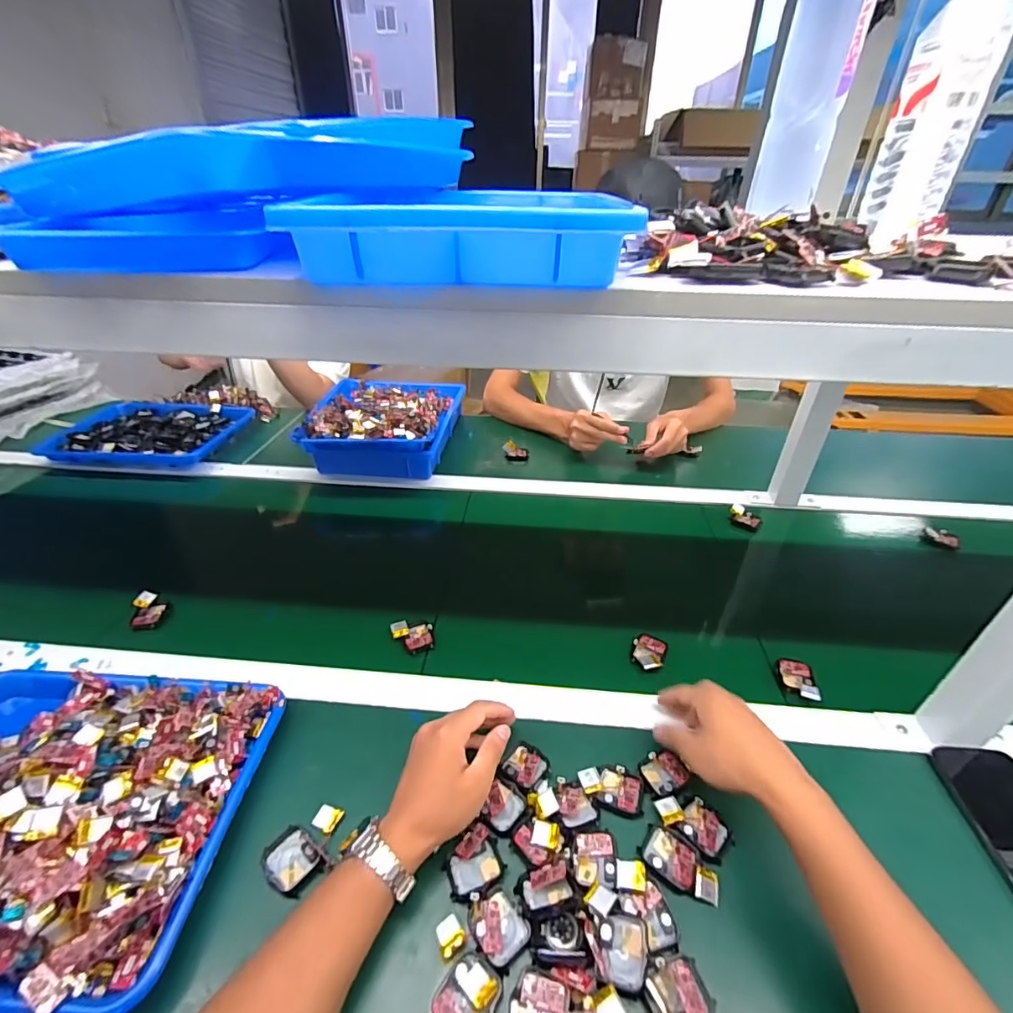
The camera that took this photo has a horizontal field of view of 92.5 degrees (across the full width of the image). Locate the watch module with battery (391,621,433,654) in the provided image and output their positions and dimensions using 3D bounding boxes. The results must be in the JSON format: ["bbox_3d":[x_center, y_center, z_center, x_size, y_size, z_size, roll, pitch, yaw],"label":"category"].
[{"bbox_3d":[-0.116,0.158,0.597,0.049,0.013,0.041,-6,35,-8],"label":"watch module with battery"}]

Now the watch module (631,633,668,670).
[{"bbox_3d":[0.171,0.173,0.582,0.038,0.011,0.060,15,38,20],"label":"watch module"}]

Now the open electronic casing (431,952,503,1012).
[{"bbox_3d":[-0.028,0.349,0.343,0.040,0.018,0.047,20,40,26],"label":"open electronic casing"}]

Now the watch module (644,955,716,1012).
[{"bbox_3d":[0.121,0.344,0.341,0.045,0.018,0.039,-6,35,-8],"label":"watch module"}]

